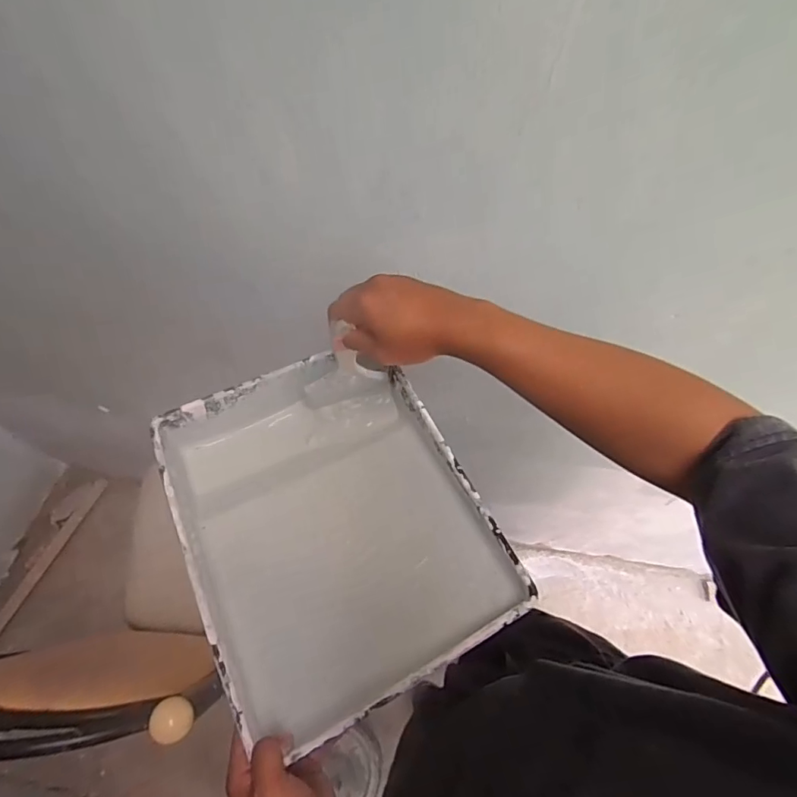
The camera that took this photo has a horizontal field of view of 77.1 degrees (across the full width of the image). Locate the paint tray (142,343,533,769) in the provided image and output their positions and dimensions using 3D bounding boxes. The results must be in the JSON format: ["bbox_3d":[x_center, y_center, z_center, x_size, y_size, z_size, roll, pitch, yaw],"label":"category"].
[{"bbox_3d":[-0.074,0.129,0.530,0.275,0.112,0.352,-20,61,-17],"label":"paint tray"}]

